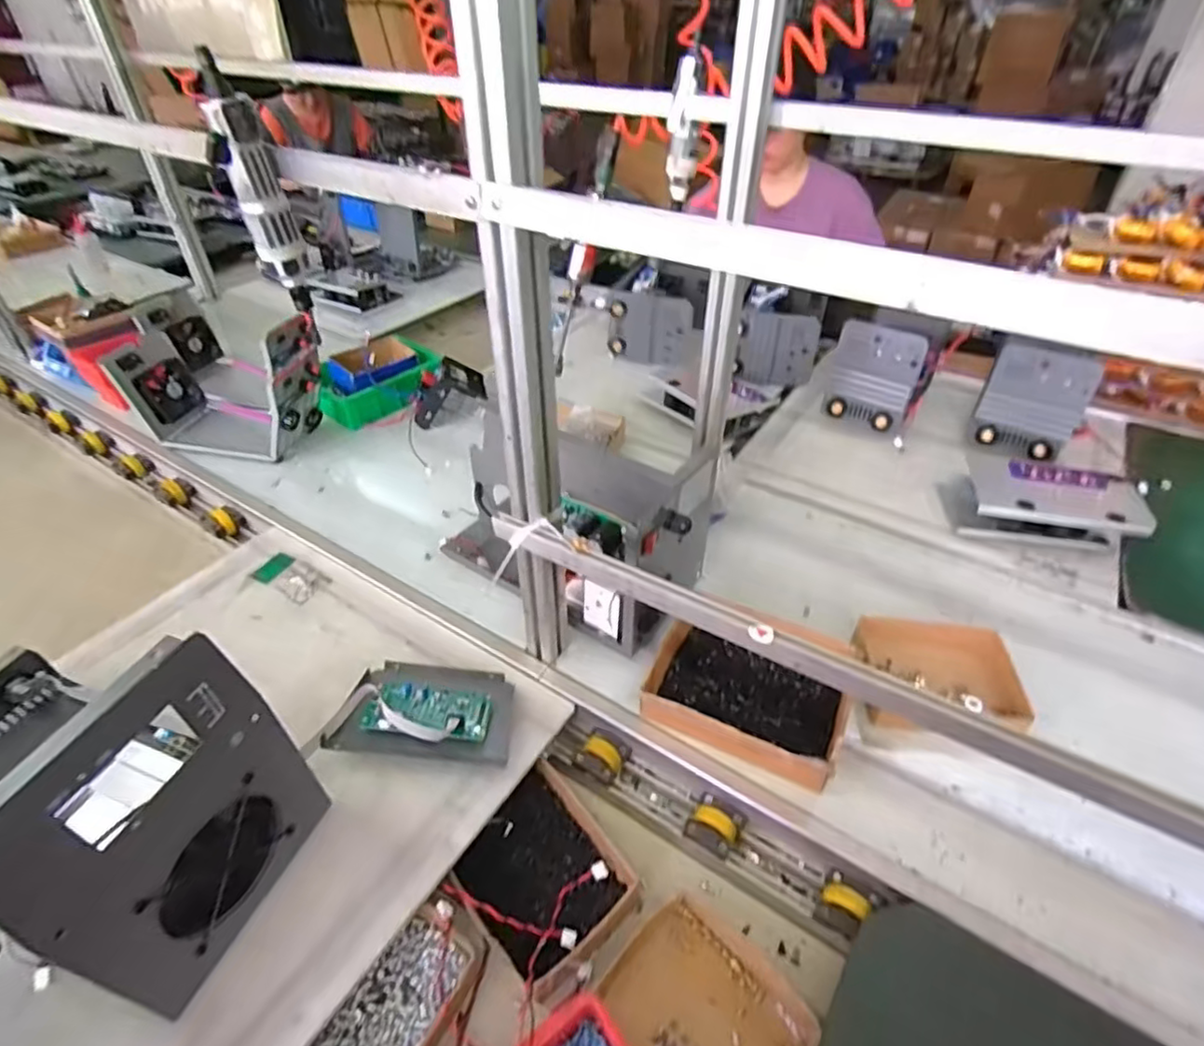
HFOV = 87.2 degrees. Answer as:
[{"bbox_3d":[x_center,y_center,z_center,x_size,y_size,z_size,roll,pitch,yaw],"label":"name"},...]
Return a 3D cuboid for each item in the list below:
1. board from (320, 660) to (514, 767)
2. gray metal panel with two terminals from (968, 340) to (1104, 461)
[{"bbox_3d":[-0.206,0.216,0.754,0.200,0.058,0.128,1,41,1],"label":"board"},{"bbox_3d":[0.772,-0.207,1.138,0.162,0.185,0.044,21,45,22],"label":"gray metal panel with two terminals"}]

